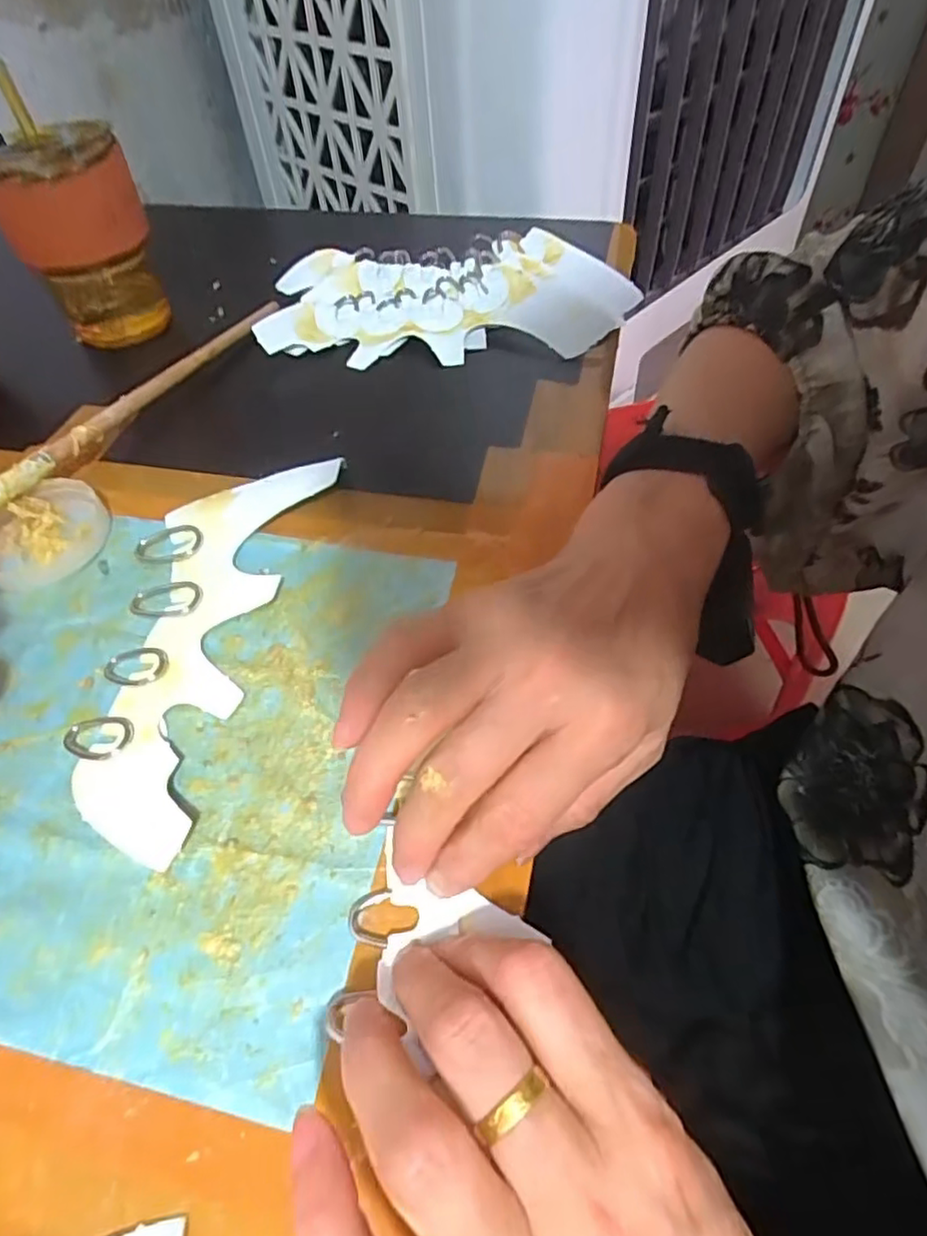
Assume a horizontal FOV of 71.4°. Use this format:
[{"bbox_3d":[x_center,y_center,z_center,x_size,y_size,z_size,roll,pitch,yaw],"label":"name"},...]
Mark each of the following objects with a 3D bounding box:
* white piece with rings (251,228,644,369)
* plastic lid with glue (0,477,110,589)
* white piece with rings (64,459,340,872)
[{"bbox_3d":[-0.010,-0.222,0.449,0.239,0.034,0.112,-2,52,2],"label":"white piece with rings"},{"bbox_3d":[-0.215,-0.044,0.327,0.062,0.018,0.060,-2,52,2],"label":"plastic lid with glue"},{"bbox_3d":[-0.126,0.000,0.295,0.080,0.011,0.203,6,53,8],"label":"white piece with rings"}]

